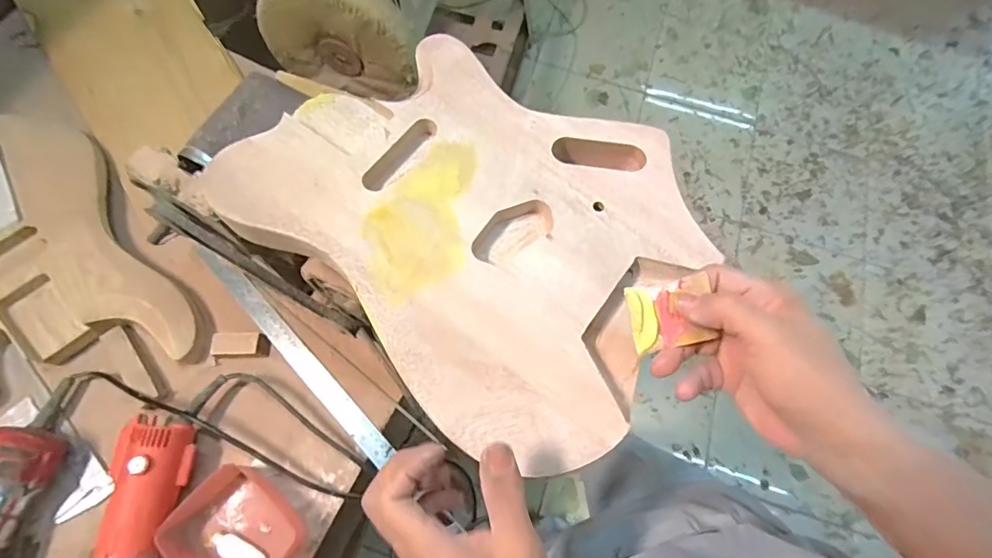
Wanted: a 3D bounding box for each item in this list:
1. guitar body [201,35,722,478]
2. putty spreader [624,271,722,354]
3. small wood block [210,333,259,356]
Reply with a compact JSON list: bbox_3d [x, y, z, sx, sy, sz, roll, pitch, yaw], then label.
[{"bbox_3d":[-0.016,-0.055,0.397,0.351,0.036,0.269,39,77,10],"label":"guitar body"},{"bbox_3d":[0.114,0.023,0.325,0.051,0.007,0.043,-11,90,-4],"label":"putty spreader"},{"bbox_3d":[-0.351,0.088,0.662,0.058,0.022,0.029,0,70,-4],"label":"small wood block"}]

